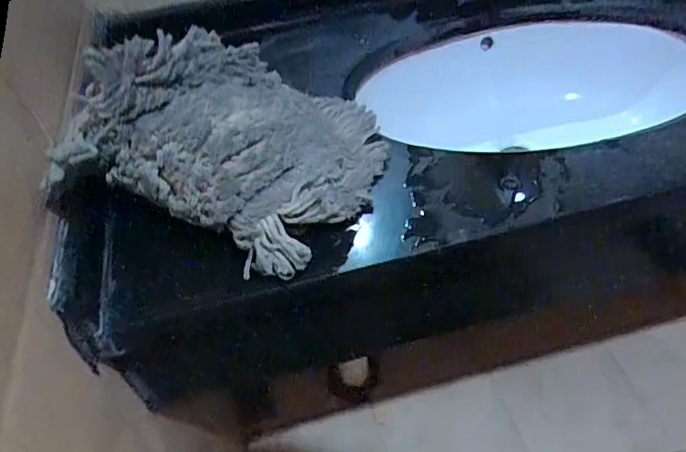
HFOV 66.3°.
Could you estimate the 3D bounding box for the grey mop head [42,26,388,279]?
[{"bbox_3d":[-0.087,-0.112,0.524,0.231,0.163,0.305,12,47,15],"label":"grey mop head"}]

